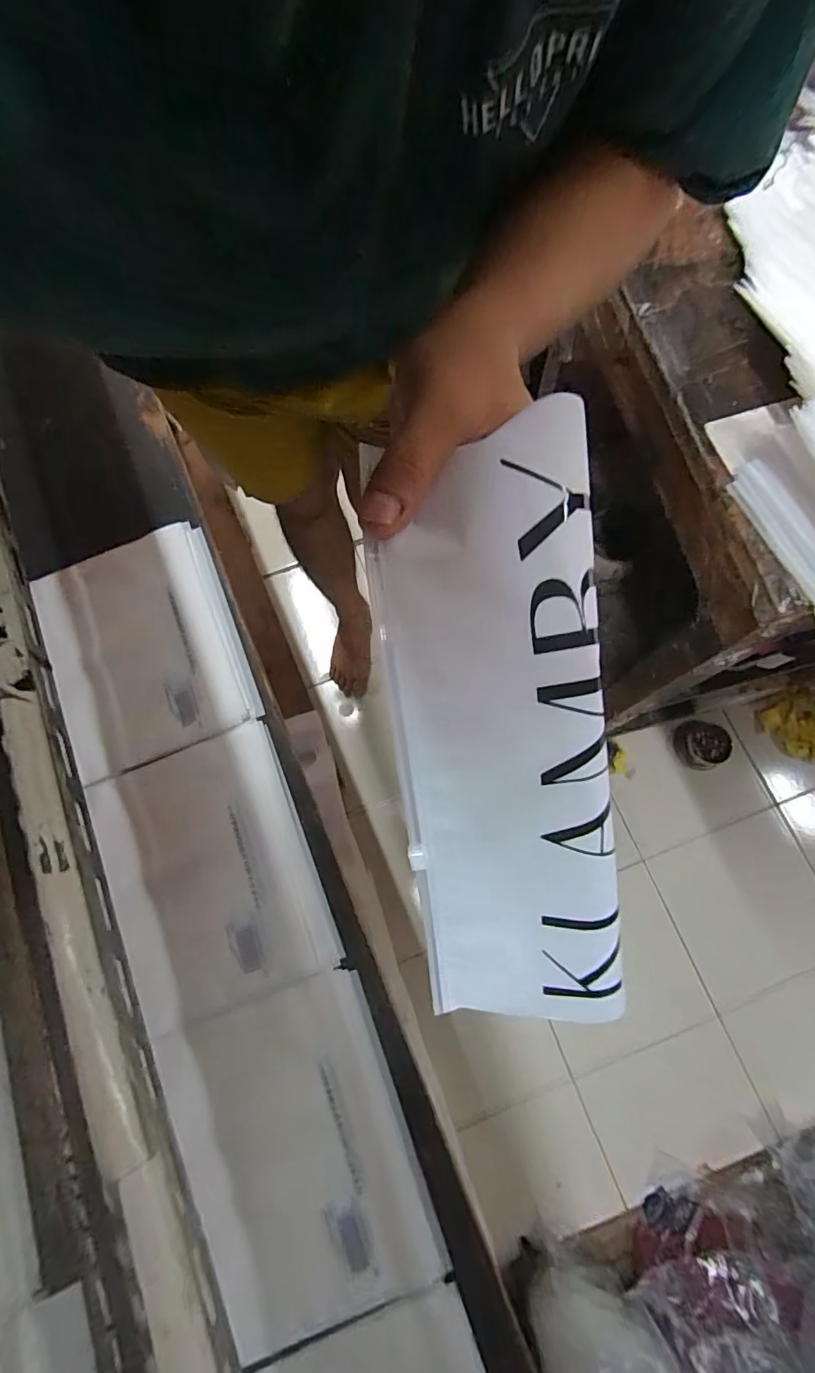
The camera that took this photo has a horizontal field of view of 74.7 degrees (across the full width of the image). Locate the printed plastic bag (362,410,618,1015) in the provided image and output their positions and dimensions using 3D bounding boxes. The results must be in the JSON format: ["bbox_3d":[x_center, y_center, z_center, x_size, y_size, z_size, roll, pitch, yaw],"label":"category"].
[{"bbox_3d":[0.045,0.037,0.231,0.093,0.042,0.278,-8,111,0],"label":"printed plastic bag"}]

